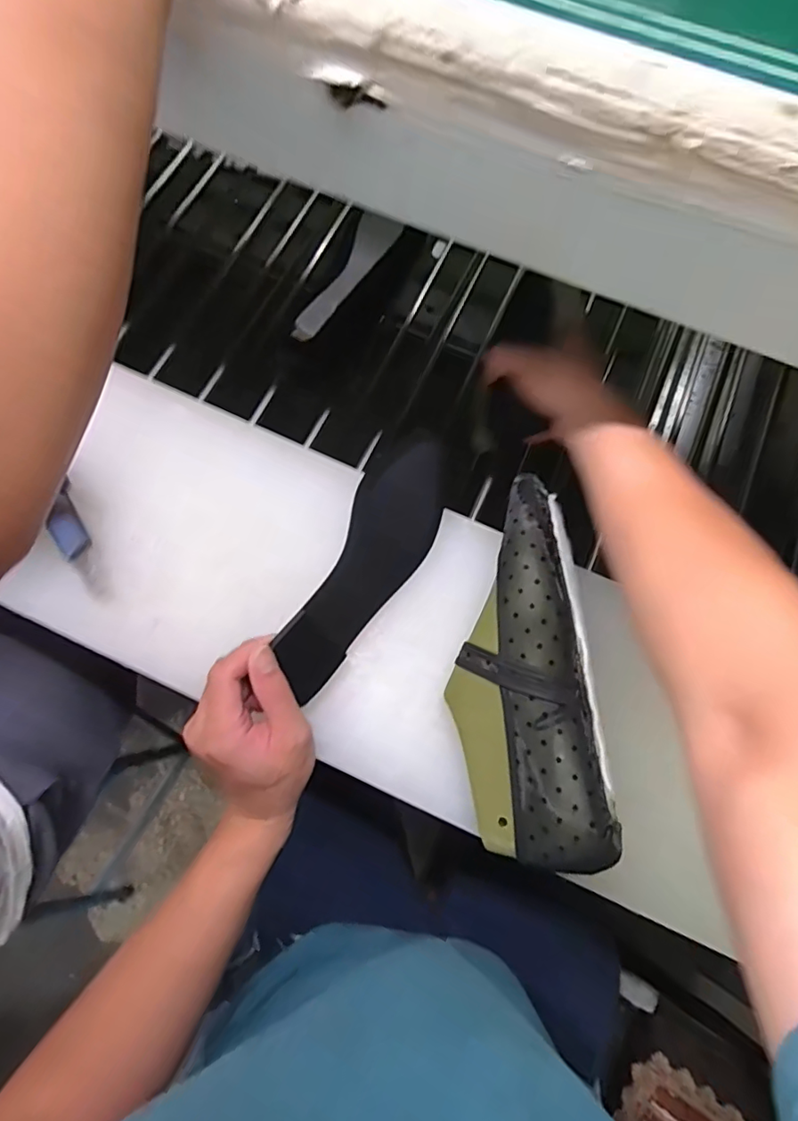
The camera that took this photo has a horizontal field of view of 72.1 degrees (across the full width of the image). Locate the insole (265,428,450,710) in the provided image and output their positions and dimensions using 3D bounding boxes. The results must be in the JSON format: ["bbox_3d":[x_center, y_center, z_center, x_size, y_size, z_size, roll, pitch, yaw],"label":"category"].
[{"bbox_3d":[-0.024,0.000,0.455,0.079,0.011,0.232,42,67,-27],"label":"insole"}]

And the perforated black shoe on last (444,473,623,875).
[{"bbox_3d":[0.093,0.078,0.424,0.098,0.089,0.273,0,72,-1],"label":"perforated black shoe on last"}]

